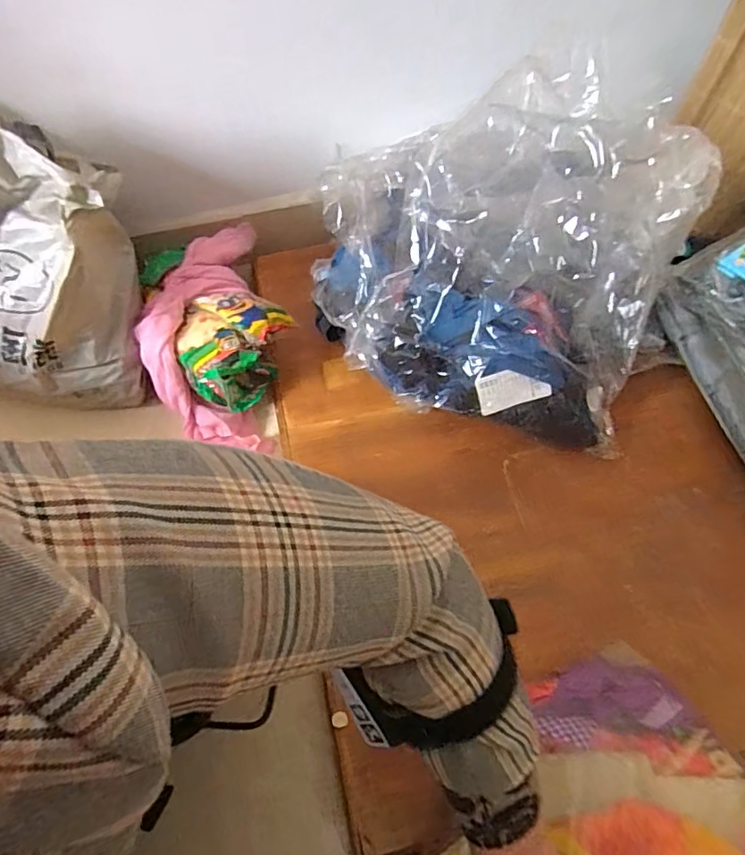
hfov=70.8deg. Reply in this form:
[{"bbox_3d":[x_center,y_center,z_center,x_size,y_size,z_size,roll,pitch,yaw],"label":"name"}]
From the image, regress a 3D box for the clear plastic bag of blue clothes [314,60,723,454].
[{"bbox_3d":[0.126,-0.204,0.611,0.401,0.257,0.315,12,63,8],"label":"clear plastic bag of blue clothes"}]

